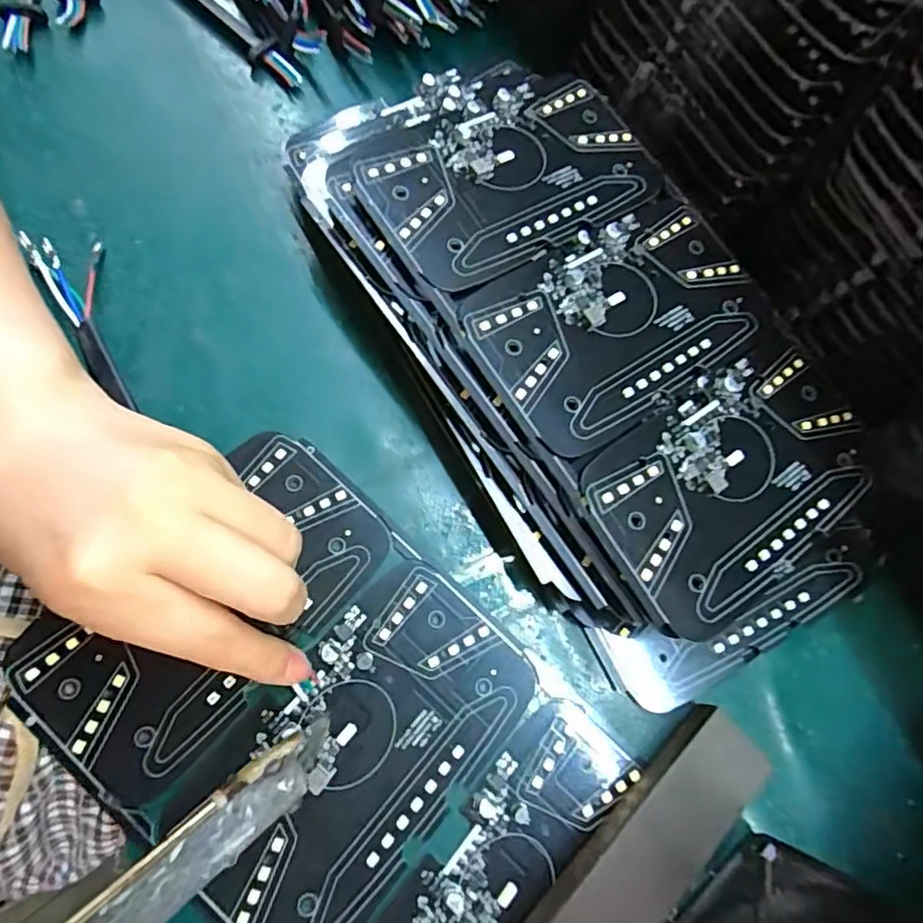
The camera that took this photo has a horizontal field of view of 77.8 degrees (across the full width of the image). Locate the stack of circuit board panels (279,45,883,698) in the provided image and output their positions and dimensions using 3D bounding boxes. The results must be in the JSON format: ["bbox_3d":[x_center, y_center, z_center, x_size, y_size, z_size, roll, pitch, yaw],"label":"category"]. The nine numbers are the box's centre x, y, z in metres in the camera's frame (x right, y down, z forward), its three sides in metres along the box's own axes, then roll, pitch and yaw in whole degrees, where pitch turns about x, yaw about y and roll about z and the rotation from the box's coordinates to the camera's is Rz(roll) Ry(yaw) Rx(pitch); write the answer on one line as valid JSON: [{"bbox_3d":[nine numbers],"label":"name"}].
[{"bbox_3d":[0.055,-0.058,0.246,0.153,0.050,0.307,-31,77,-8],"label":"stack of circuit board panels"}]

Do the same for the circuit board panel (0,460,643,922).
[{"bbox_3d":[-0.049,0.102,0.210,0.191,0.004,0.126,40,71,4],"label":"circuit board panel"}]

